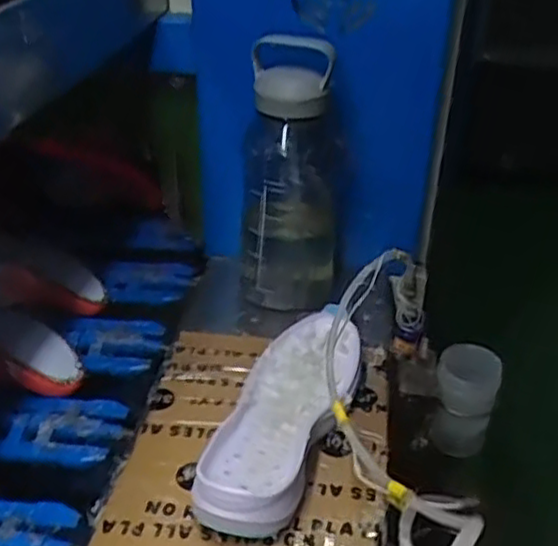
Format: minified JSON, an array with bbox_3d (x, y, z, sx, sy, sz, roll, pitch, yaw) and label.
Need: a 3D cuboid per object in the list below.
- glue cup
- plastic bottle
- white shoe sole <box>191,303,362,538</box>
[{"bbox_3d":[0.230,0.160,0.878,0.071,0.122,0.078,3,34,-2],"label":"glue cup"},{"bbox_3d":[0.018,-0.105,0.816,0.114,0.305,0.107,4,33,0],"label":"plastic bottle"},{"bbox_3d":[0.007,0.126,0.659,0.097,0.050,0.288,14,34,16],"label":"white shoe sole"}]

